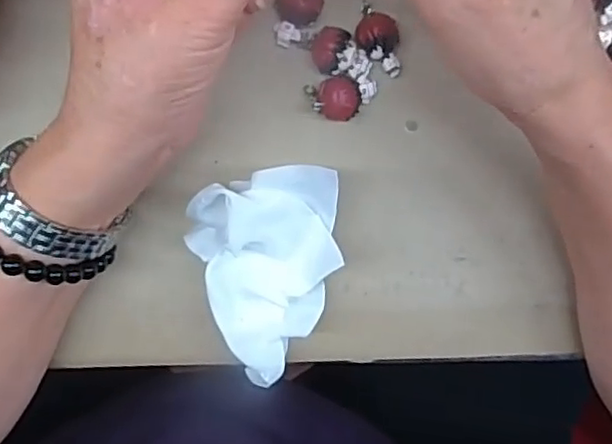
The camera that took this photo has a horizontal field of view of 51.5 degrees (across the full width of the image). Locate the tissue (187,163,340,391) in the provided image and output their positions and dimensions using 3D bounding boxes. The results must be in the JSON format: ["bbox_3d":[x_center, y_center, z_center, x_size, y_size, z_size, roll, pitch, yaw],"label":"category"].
[{"bbox_3d":[-0.017,0.027,0.287,0.063,0.035,0.097,-6,93,-4],"label":"tissue"}]

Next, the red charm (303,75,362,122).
[{"bbox_3d":[0.014,-0.057,0.293,0.023,0.016,0.021,0,92,-4],"label":"red charm"}]

